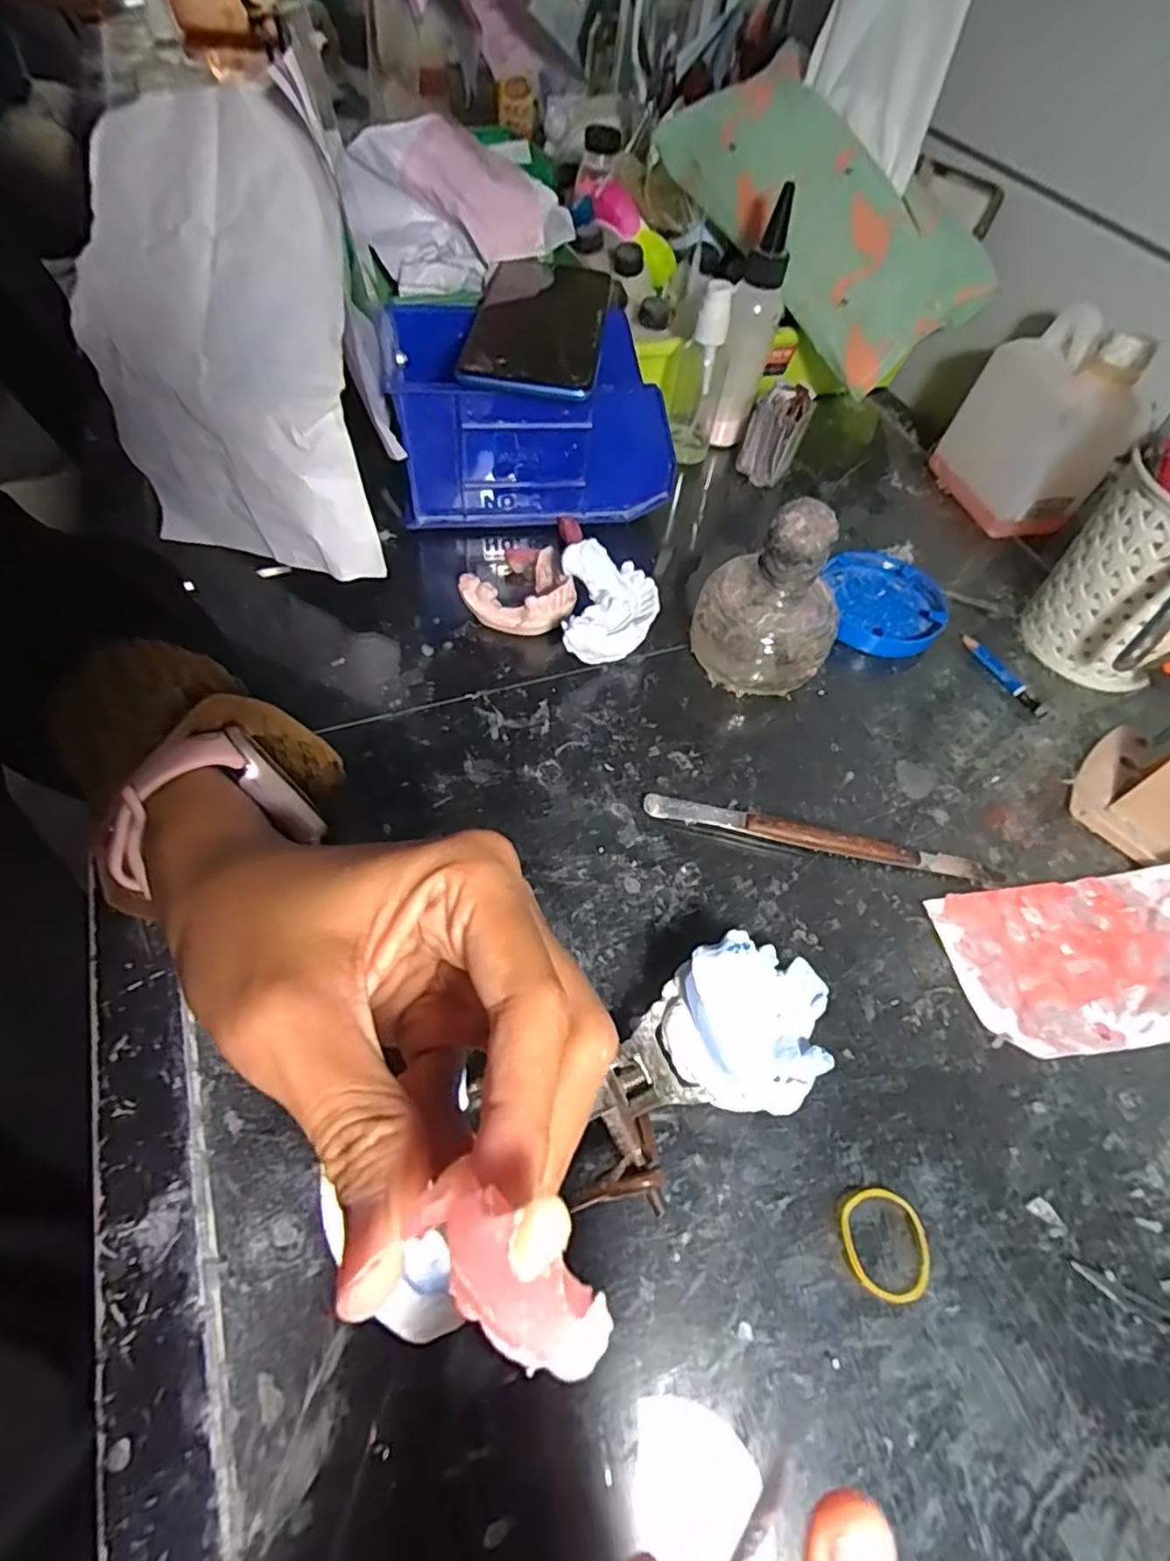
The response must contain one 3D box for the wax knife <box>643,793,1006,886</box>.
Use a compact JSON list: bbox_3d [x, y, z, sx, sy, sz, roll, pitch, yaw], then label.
[{"bbox_3d":[0.114,0.028,0.319,0.170,0.010,0.012,12,57,3],"label":"wax knife"}]

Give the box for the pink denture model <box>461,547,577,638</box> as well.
[{"bbox_3d":[-0.032,-0.107,0.381,0.065,0.025,0.049,-36,67,-24],"label":"pink denture model"}]

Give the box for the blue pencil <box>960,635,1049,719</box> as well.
[{"bbox_3d":[0.250,-0.064,0.395,0.008,0.008,0.067,-21,62,-17],"label":"blue pencil"}]

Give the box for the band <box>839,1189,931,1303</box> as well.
[{"bbox_3d":[0.107,0.165,0.235,0.029,0.005,0.033,-10,59,-11],"label":"band"}]

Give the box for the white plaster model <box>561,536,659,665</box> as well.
[{"bbox_3d":[0.013,-0.095,0.371,0.053,0.038,0.073,2,58,-4],"label":"white plaster model"}]

